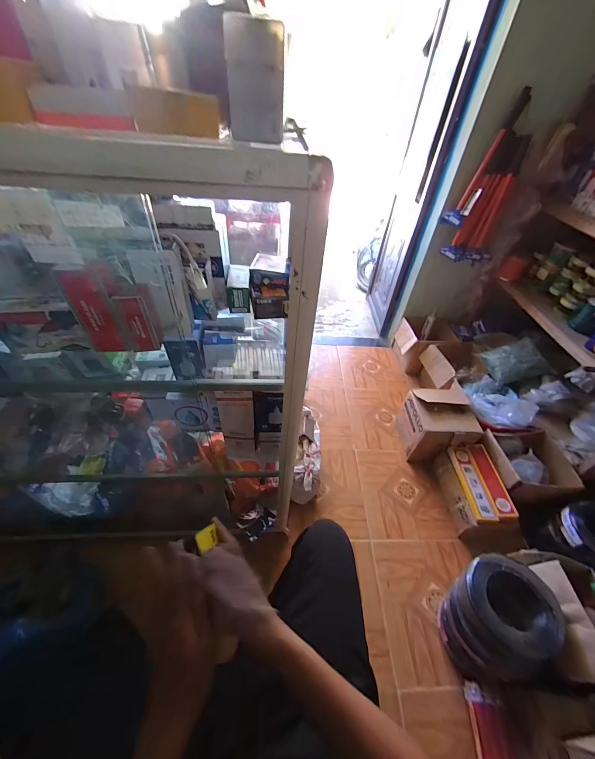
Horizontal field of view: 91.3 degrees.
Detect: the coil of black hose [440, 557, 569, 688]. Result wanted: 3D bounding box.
[{"bbox_3d":[0.559,0.692,0.865,0.231,0.358,0.221,3,46,-3],"label":"coil of black hose"}]

